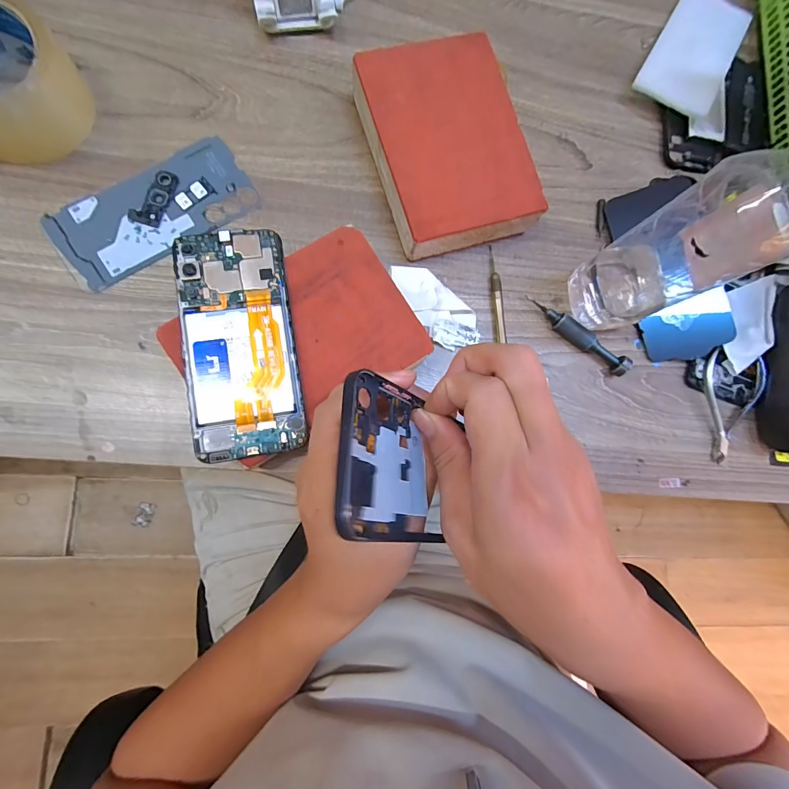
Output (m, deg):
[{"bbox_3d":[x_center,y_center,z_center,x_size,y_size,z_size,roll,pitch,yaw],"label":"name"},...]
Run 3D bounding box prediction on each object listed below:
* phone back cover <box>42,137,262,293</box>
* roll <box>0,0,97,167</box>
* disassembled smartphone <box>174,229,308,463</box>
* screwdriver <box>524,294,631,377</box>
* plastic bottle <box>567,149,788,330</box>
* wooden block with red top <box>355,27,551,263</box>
[{"bbox_3d":[-0.190,-0.146,0.304,0.151,0.004,0.069,-33,89,-9],"label":"phone back cover"},{"bbox_3d":[-0.286,-0.231,0.279,0.095,0.050,0.095,1,84,-7],"label":"roll"},{"bbox_3d":[-0.105,-0.036,0.261,0.072,0.006,0.154,-8,85,-8],"label":"disassembled smartphone"},{"bbox_3d":[0.157,-0.052,0.329,0.099,0.019,0.014,38,81,-2],"label":"screwdriver"},{"bbox_3d":[0.193,-0.100,0.249,0.055,0.194,0.064,-17,86,-8],"label":"plastic bottle"},{"bbox_3d":[0.042,-0.204,0.319,0.116,0.043,0.159,-16,86,-8],"label":"wooden block with red top"}]

